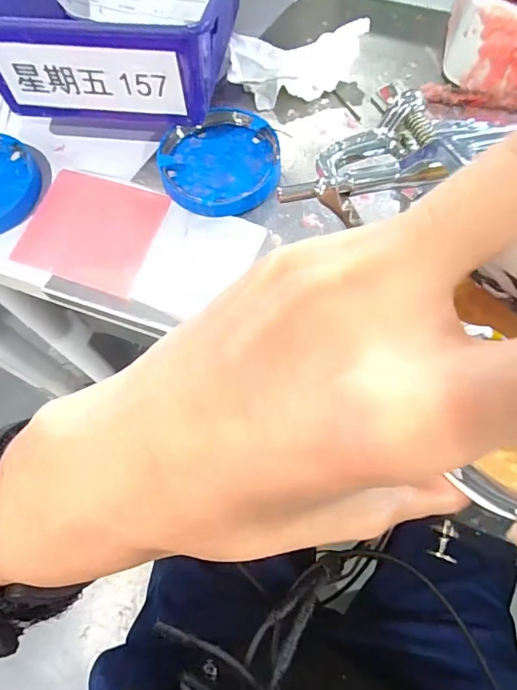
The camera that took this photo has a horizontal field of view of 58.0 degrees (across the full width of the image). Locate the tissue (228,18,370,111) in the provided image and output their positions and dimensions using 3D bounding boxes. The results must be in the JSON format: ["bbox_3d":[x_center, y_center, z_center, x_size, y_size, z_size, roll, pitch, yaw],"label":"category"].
[{"bbox_3d":[0.028,-0.194,0.327,0.093,0.033,0.044,0,68,2],"label":"tissue"}]

